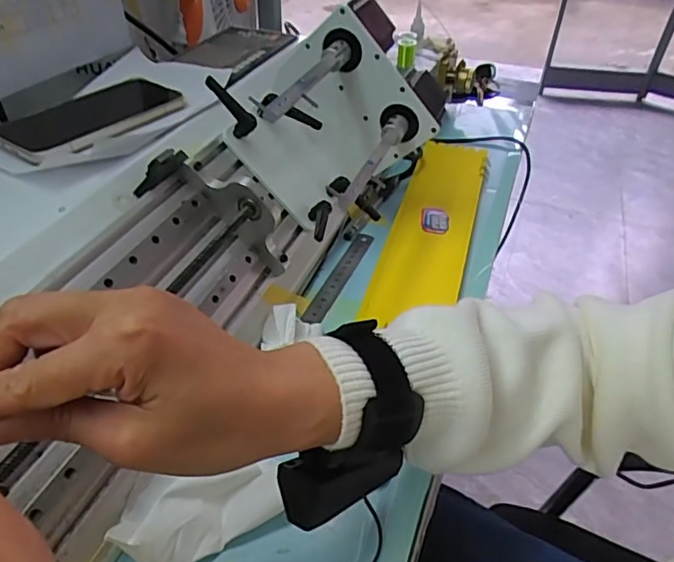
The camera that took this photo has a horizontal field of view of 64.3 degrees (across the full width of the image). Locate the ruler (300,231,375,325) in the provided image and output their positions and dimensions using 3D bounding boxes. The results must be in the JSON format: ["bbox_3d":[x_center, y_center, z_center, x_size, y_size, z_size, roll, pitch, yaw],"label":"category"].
[{"bbox_3d":[0.005,-0.006,0.531,0.019,0.006,0.141,19,39,13],"label":"ruler"}]

